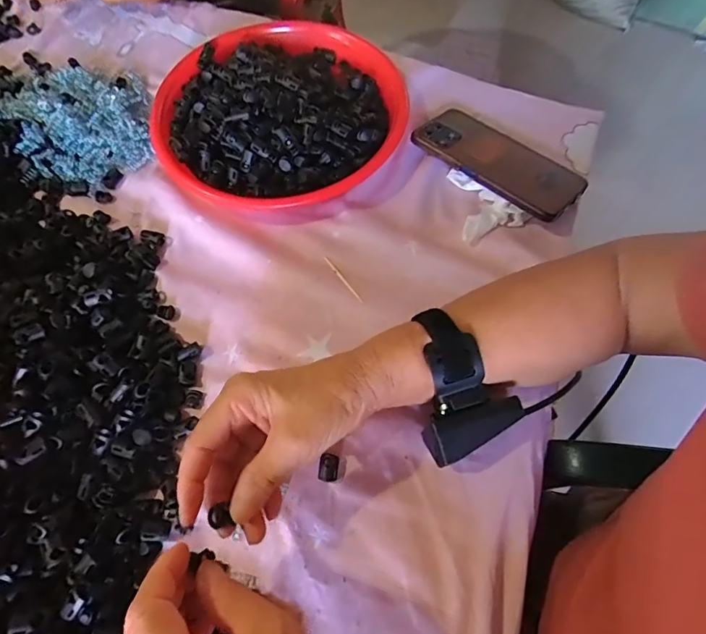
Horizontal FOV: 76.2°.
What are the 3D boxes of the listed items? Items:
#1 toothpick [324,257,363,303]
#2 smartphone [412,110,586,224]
[{"bbox_3d":[-0.009,-0.034,0.398,0.005,0.004,0.055,-34,70,-12],"label":"toothpick"},{"bbox_3d":[0.142,-0.154,0.441,0.161,0.009,0.082,41,62,20],"label":"smartphone"}]

